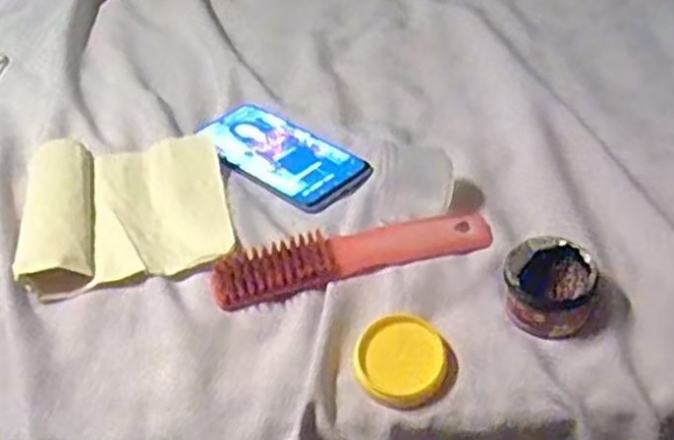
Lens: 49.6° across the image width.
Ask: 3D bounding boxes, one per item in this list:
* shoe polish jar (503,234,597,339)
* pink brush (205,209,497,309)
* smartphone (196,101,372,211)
[{"bbox_3d":[0.132,0.042,0.458,0.053,0.037,0.050,-4,41,4],"label":"shoe polish jar"},{"bbox_3d":[0.012,0.023,0.499,0.191,0.024,0.036,-13,41,-7],"label":"pink brush"},{"bbox_3d":[-0.052,-0.058,0.614,0.076,0.009,0.163,-36,49,-29],"label":"smartphone"}]

